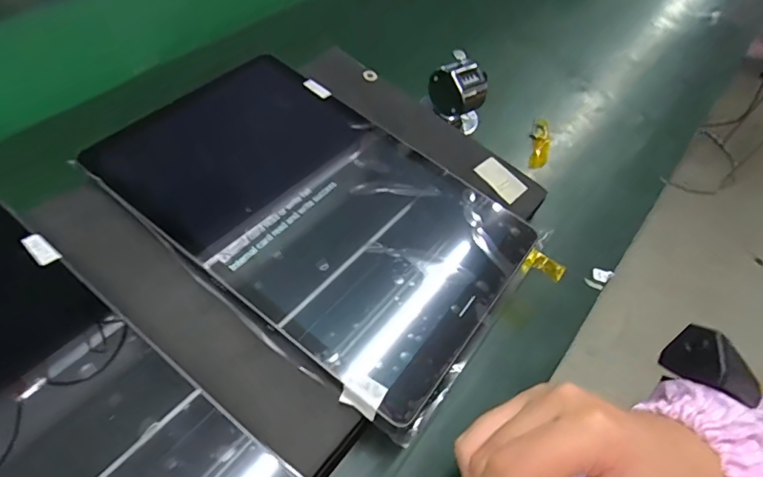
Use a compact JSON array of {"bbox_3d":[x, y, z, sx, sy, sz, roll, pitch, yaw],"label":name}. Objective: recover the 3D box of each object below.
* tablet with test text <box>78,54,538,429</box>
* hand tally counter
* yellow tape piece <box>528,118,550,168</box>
[{"bbox_3d":[-0.041,-0.025,0.309,0.250,0.007,0.159,36,56,13],"label":"tablet with test text"},{"bbox_3d":[0.066,-0.123,0.415,0.036,0.065,0.039,-25,63,-24],"label":"hand tally counter"},{"bbox_3d":[0.143,-0.087,0.438,0.015,0.013,0.054,15,54,1],"label":"yellow tape piece"}]

